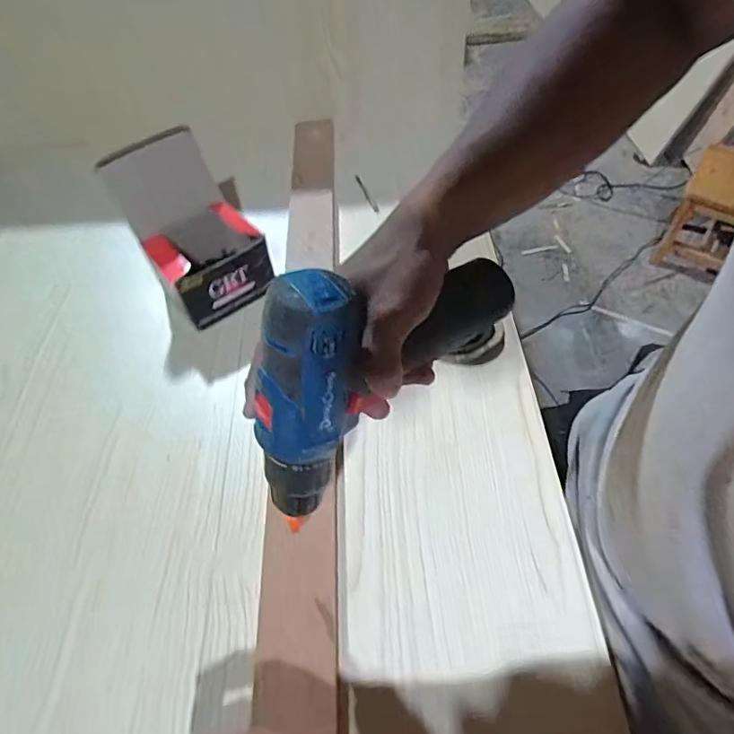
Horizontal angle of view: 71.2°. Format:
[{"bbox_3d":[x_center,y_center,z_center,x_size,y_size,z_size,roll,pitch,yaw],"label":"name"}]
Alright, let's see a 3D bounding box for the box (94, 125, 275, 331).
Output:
[{"bbox_3d":[-0.200,-0.158,0.588,0.109,0.154,0.138,-33,57,-22],"label":"box"}]

